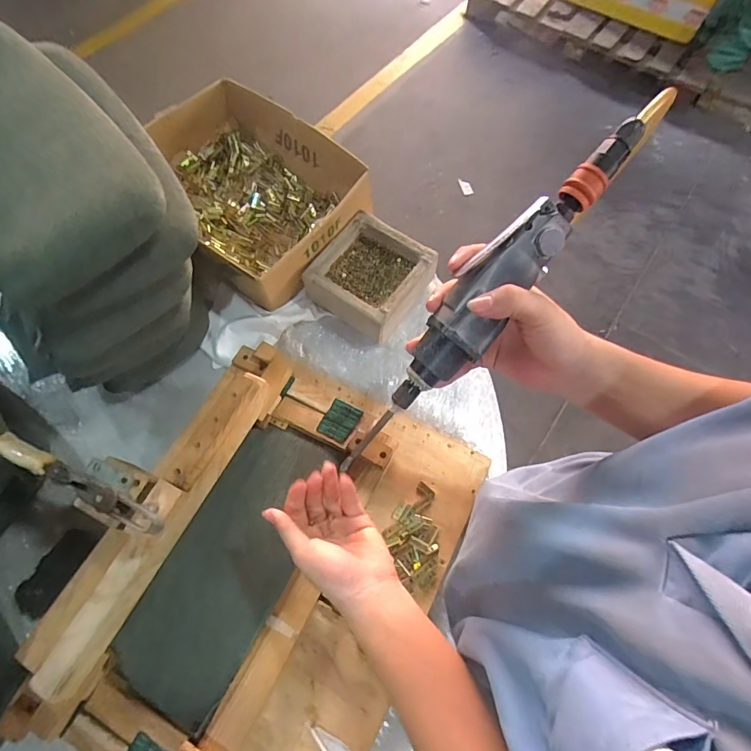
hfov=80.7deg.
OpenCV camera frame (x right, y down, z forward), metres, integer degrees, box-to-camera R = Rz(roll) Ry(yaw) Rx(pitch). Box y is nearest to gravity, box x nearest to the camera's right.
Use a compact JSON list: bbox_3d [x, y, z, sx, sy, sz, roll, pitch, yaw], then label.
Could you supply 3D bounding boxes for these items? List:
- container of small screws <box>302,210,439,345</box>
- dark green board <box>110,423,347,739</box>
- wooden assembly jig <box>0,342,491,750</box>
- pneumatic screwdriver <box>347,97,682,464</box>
[{"bbox_3d":[-0.006,-0.170,0.766,0.176,0.071,0.172,34,72,12],"label":"container of small screws"},{"bbox_3d":[-0.181,0.232,0.569,0.145,0.024,0.350,26,70,9],"label":"dark green board"},{"bbox_3d":[-0.130,0.237,0.571,0.413,0.148,0.537,27,70,10],"label":"wooden assembly jig"},{"bbox_3d":[0.097,-0.069,0.361,0.049,0.036,0.388,42,101,15],"label":"pneumatic screwdriver"}]

